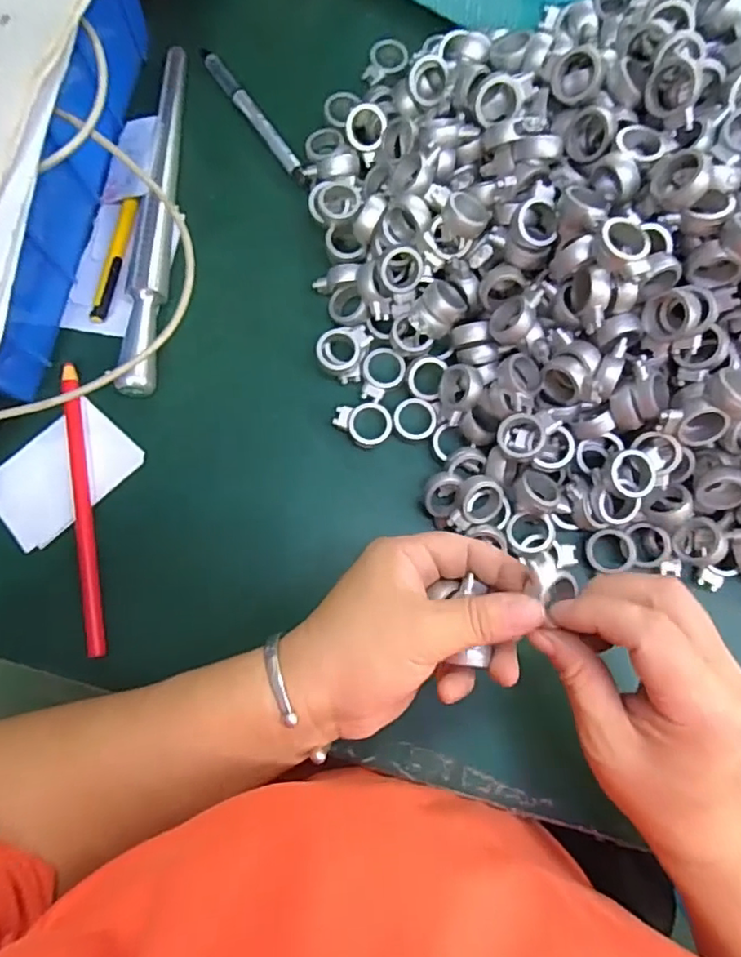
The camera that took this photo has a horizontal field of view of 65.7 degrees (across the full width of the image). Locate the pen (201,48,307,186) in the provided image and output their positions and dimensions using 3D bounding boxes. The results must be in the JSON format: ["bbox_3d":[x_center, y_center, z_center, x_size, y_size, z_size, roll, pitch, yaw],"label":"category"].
[{"bbox_3d":[-0.074,-0.235,0.376,0.011,0.014,0.113,-36,82,-6],"label":"pen"}]

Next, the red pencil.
[{"bbox_3d":[-0.165,0.016,0.328,0.009,0.006,0.166,-10,80,-2],"label":"red pencil"}]

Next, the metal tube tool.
[{"bbox_3d":[-0.131,-0.163,0.356,0.023,0.021,0.231,2,80,0],"label":"metal tube tool"}]

